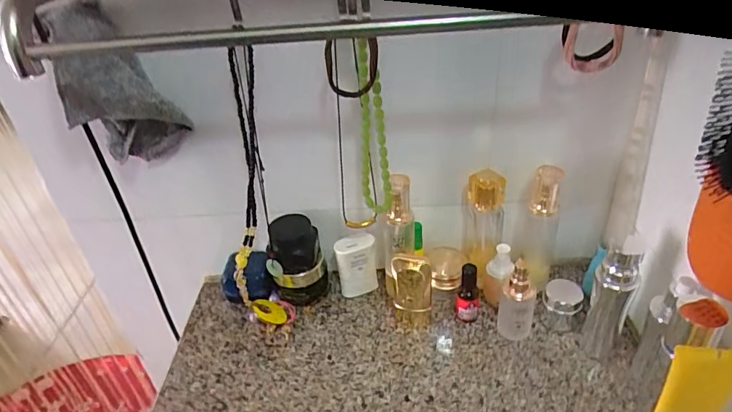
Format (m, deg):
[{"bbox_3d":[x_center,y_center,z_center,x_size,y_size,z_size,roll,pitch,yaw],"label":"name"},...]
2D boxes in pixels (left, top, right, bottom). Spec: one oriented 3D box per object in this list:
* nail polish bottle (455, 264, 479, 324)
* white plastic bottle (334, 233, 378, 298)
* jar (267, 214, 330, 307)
[{"bbox_3d":[0.134,0.116,0.635,0.029,0.086,0.025,0,35,7],"label":"nail polish bottle"},{"bbox_3d":[-0.012,0.089,0.688,0.054,0.094,0.037,-3,35,4],"label":"white plastic bottle"},{"bbox_3d":[-0.095,0.080,0.681,0.071,0.125,0.071,-3,35,2],"label":"jar"}]

